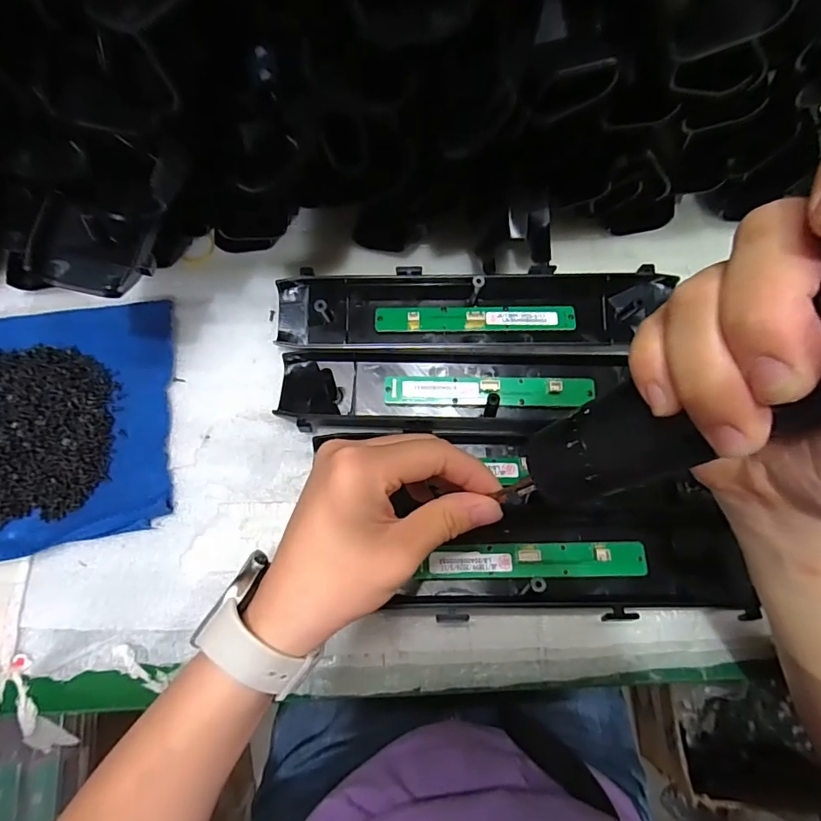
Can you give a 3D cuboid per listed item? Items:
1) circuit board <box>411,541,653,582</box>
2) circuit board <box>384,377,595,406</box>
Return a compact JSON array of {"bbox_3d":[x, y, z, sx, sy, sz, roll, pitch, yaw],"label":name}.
[{"bbox_3d":[0.073,0.089,0.290,0.130,0.004,0.020,-2,74,1],"label":"circuit board"},{"bbox_3d":[0.051,-0.013,0.324,0.134,0.004,0.018,1,81,6],"label":"circuit board"}]

